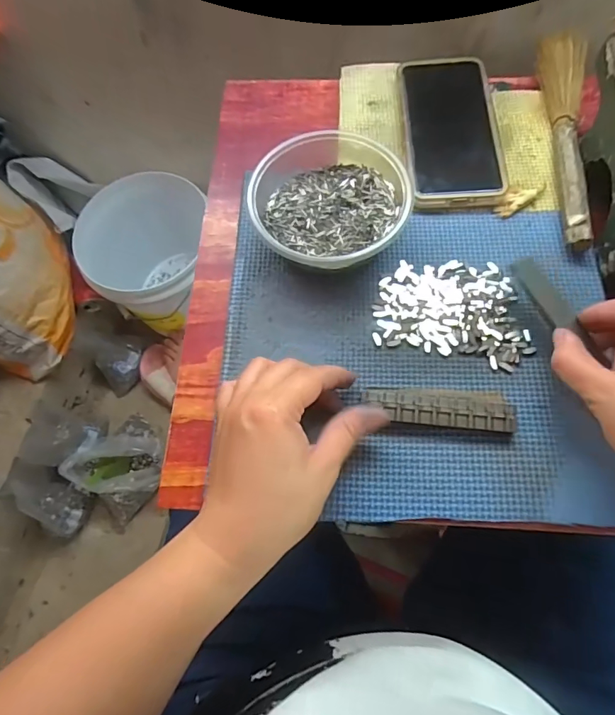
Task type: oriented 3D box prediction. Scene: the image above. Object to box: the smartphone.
[{"bbox_3d":[0.119,-0.194,0.380,0.073,0.009,0.156,-2,69,2],"label":"smartphone"}]

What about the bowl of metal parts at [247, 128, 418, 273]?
[{"bbox_3d":[0.018,-0.112,0.339,0.112,0.054,0.117,39,76,16],"label":"bowl of metal parts"}]

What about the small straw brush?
[{"bbox_3d":[0.211,-0.186,0.367,0.037,0.021,0.224,8,70,6],"label":"small straw brush"}]

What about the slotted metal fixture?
[{"bbox_3d":[0.085,0.032,0.297,0.093,0.011,0.029,6,70,4],"label":"slotted metal fixture"}]

